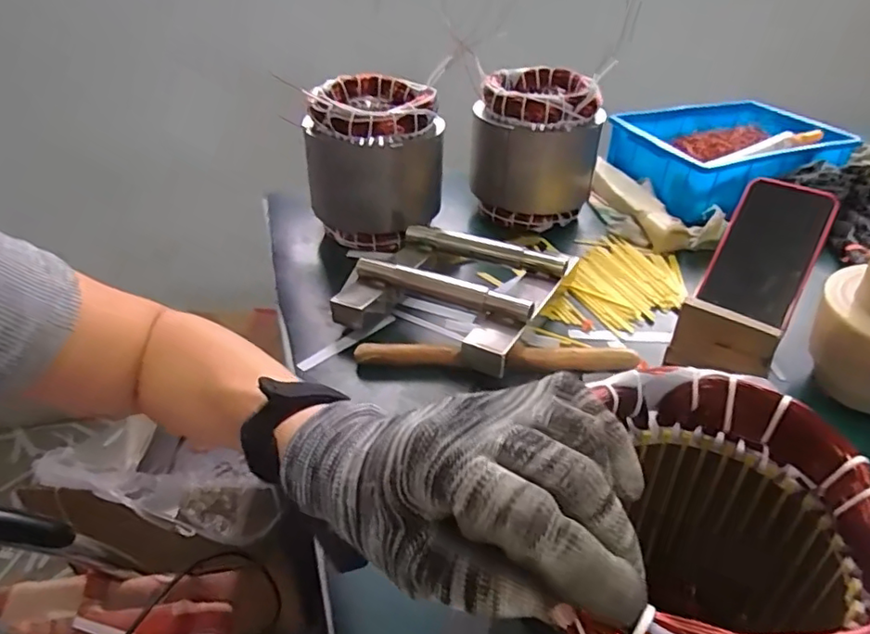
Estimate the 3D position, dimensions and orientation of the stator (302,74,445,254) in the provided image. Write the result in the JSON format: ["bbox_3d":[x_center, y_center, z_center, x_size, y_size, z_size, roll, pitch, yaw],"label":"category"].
[{"bbox_3d":[-0.069,-0.176,0.668,0.148,0.166,0.136,-3,36,-7],"label":"stator"}]

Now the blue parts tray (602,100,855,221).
[{"bbox_3d":[0.408,-0.227,0.804,0.283,0.076,0.219,-10,37,-17],"label":"blue parts tray"}]

